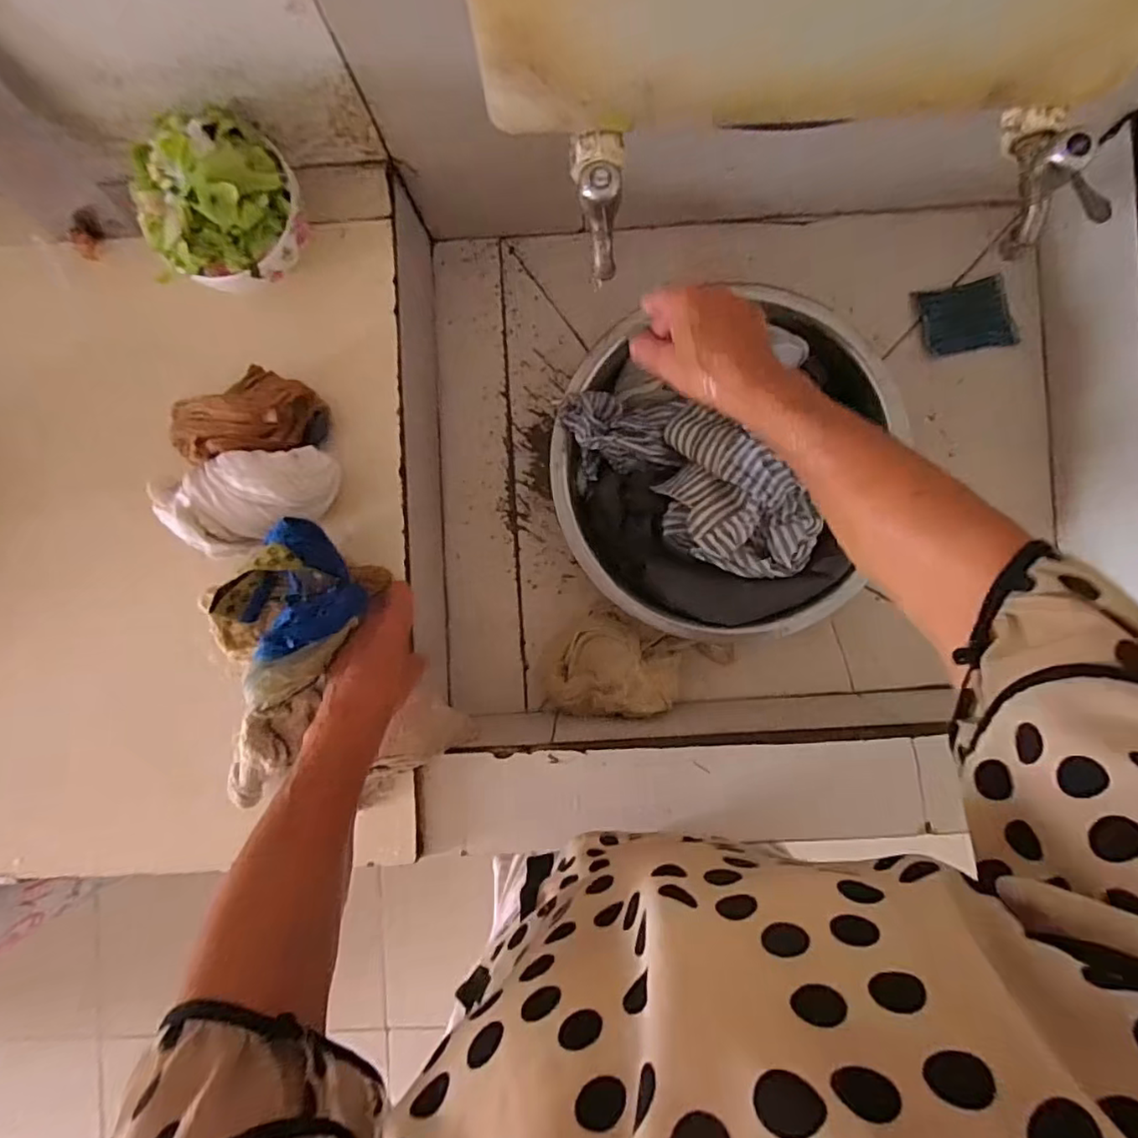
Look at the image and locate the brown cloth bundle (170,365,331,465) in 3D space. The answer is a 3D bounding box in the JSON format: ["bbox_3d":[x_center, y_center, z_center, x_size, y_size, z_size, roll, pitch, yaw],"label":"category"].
[{"bbox_3d":[-0.277,-0.133,0.543,0.122,0.059,0.075,-6,88,3],"label":"brown cloth bundle"}]

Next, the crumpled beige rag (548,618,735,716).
[{"bbox_3d":[0.047,0.108,0.649,0.140,0.087,0.091,-6,88,3],"label":"crumpled beige rag"}]

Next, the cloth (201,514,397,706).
[{"bbox_3d":[-0.223,0.037,0.501,0.096,0.086,0.128,43,91,4],"label":"cloth"}]

